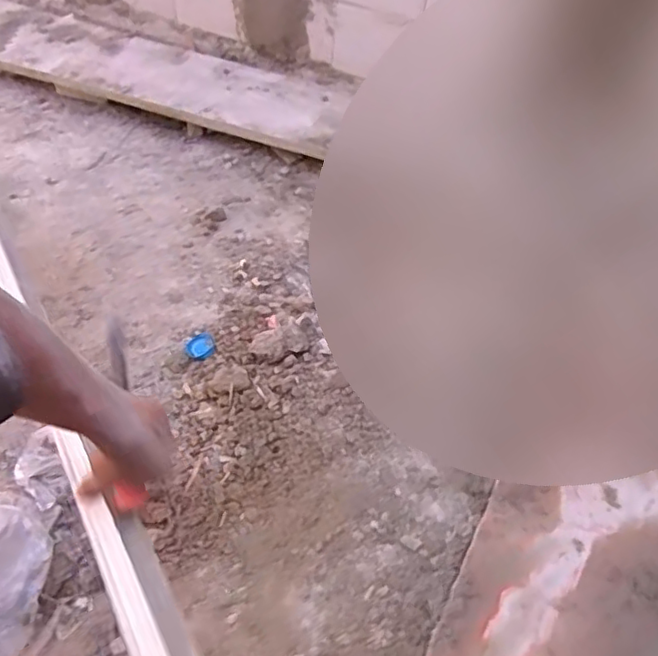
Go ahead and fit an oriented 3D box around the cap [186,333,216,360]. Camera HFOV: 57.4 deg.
[{"bbox_3d":[-0.257,0.037,1.202,0.056,0.013,0.065,-17,50,-20],"label":"cap"}]

